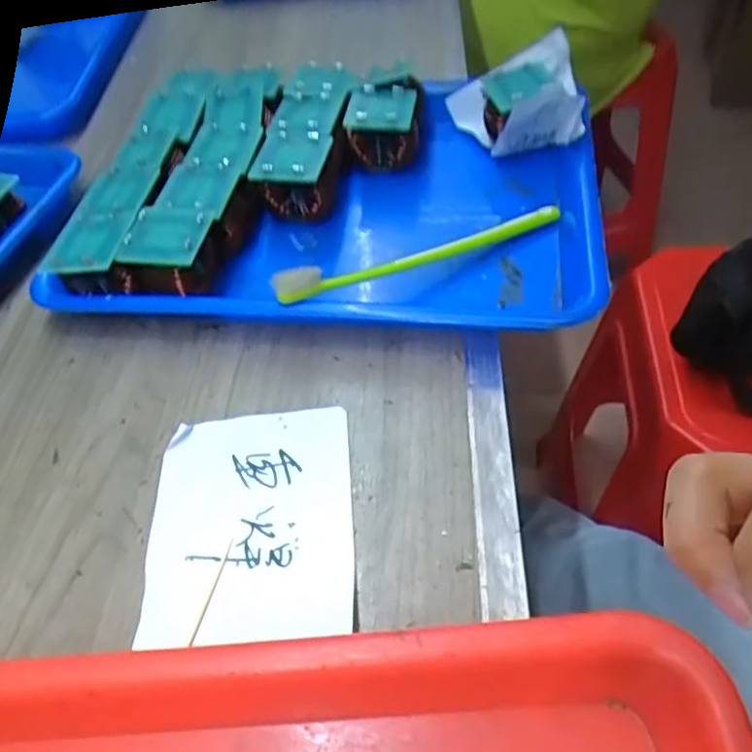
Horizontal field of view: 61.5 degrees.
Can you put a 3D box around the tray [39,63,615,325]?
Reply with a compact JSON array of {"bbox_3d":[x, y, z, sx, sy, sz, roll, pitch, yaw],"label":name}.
[{"bbox_3d":[-0.021,-0.126,0.425,0.323,0.057,0.251,3,52,9],"label":"tray"}]

